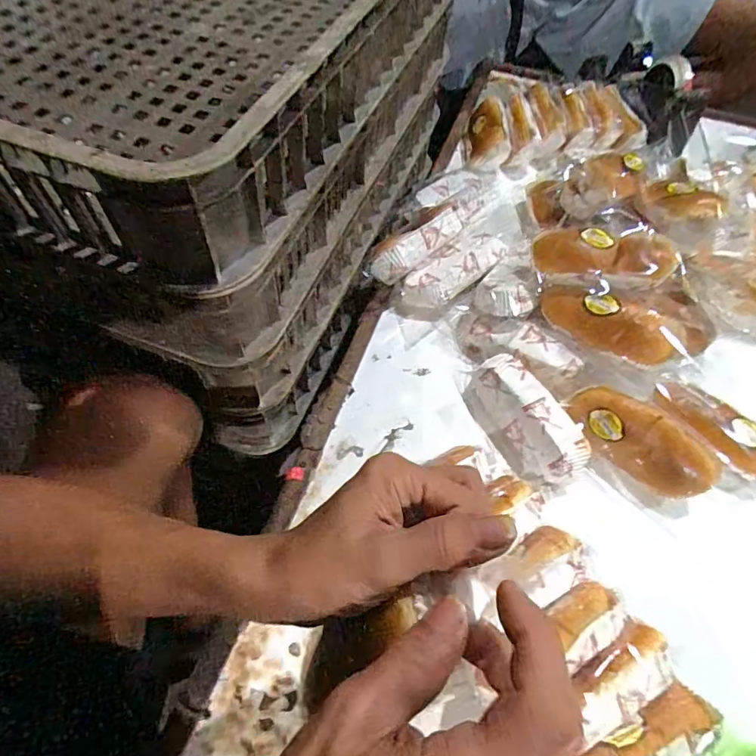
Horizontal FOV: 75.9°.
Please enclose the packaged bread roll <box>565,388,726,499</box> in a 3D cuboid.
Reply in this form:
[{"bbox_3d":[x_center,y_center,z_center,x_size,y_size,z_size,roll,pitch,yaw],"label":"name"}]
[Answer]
[{"bbox_3d":[0.269,0.061,0.502,0.144,0.067,0.042,36,19,13],"label":"packaged bread roll"}]

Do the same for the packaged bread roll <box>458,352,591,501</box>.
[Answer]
[{"bbox_3d":[0.151,0.044,0.516,0.061,0.064,0.153,-24,63,-17],"label":"packaged bread roll"}]

